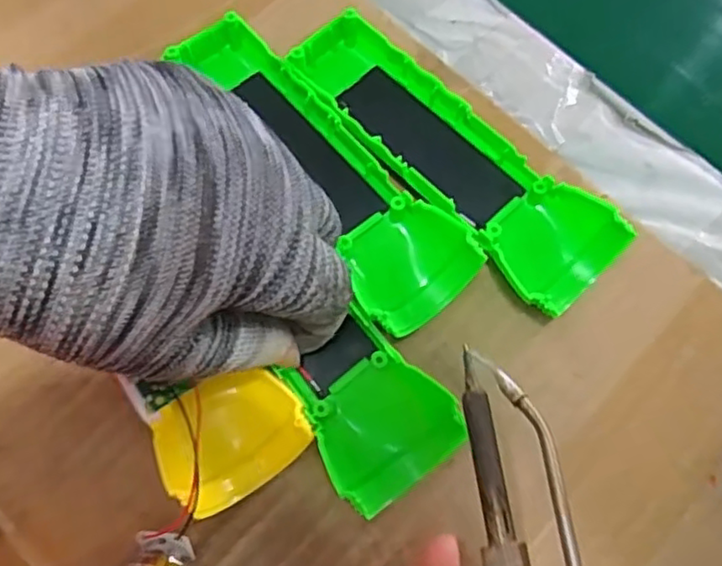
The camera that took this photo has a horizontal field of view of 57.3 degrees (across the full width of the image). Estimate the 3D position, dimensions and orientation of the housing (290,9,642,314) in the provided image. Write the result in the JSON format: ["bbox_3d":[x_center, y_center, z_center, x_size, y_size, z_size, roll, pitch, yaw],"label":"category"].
[{"bbox_3d":[0.035,-0.054,0.286,0.161,0.029,0.045,43,75,11],"label":"housing"}]

